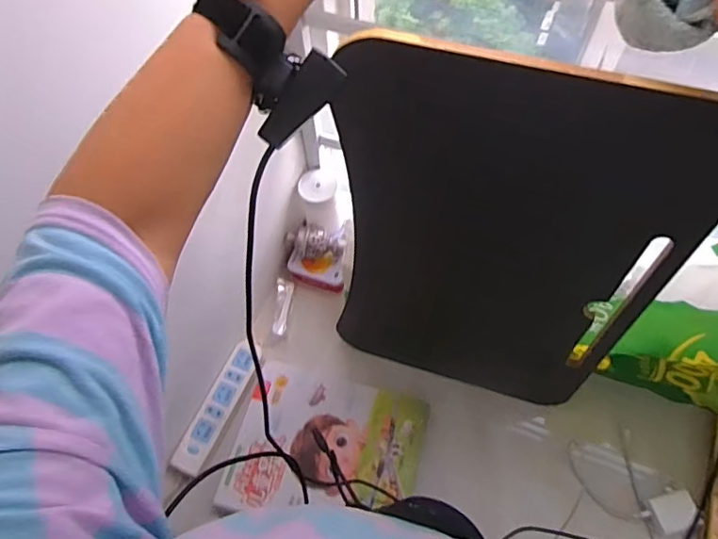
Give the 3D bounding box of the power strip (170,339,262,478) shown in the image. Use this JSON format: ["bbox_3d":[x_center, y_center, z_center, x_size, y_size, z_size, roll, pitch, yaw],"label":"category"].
[{"bbox_3d":[-0.227,0.219,0.862,0.048,0.029,0.225,22,65,11],"label":"power strip"}]

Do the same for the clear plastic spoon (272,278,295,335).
[{"bbox_3d":[-0.137,0.066,0.955,0.028,0.008,0.108,2,62,2],"label":"clear plastic spoon"}]

